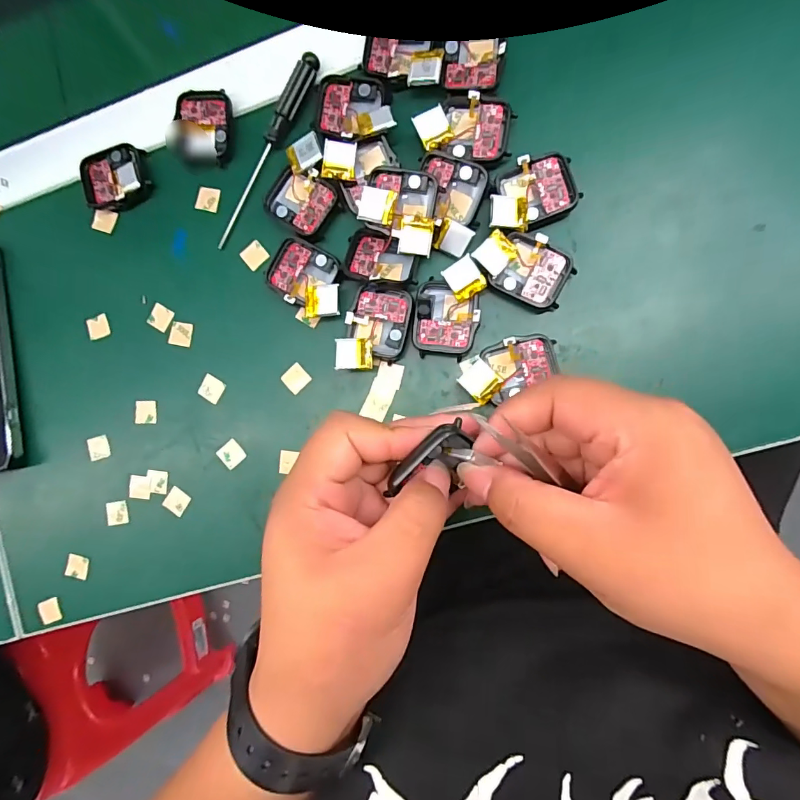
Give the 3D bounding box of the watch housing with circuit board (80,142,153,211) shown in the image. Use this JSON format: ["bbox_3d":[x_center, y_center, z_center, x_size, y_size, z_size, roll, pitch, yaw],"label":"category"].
[{"bbox_3d":[-0.191,-0.150,0.309,0.045,0.010,0.040,-8,89,8],"label":"watch housing with circuit board"}]

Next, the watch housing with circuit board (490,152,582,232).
[{"bbox_3d":[0.076,-0.122,0.266,0.052,0.011,0.038,-18,88,7],"label":"watch housing with circuit board"}]

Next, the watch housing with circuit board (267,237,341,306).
[{"bbox_3d":[-0.062,-0.080,0.290,0.042,0.011,0.037,27,93,7],"label":"watch housing with circuit board"}]

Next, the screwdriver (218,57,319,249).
[{"bbox_3d":[-0.088,-0.161,0.293,0.012,0.010,0.131,33,94,7],"label":"screwdriver"}]

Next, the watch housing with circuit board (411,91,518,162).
[{"bbox_3d":[0.039,-0.164,0.273,0.055,0.010,0.035,10,91,8],"label":"watch housing with circuit board"}]

